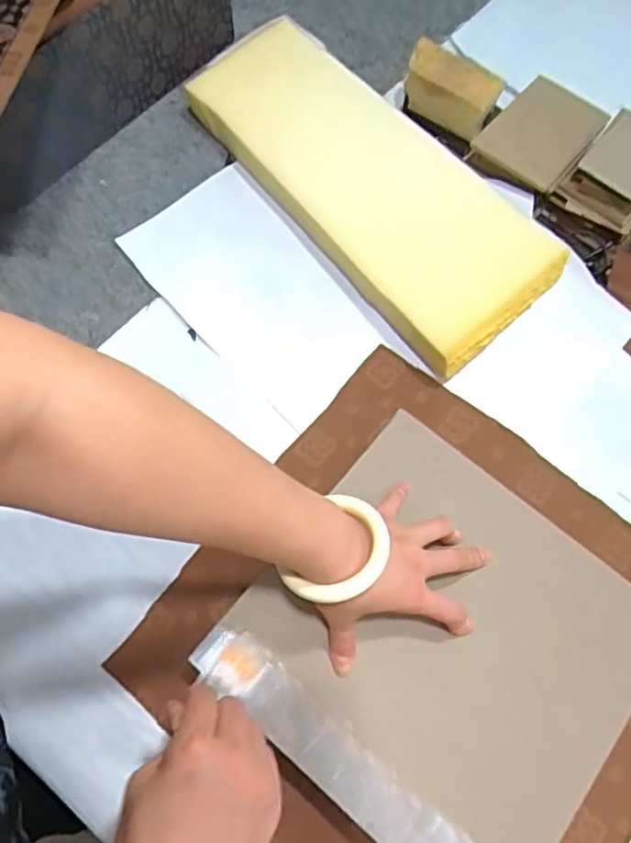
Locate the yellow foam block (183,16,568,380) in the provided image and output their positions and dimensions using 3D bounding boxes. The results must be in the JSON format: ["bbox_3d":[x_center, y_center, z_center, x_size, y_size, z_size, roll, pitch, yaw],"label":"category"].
[{"bbox_3d":[0.056,-0.267,0.679,0.182,0.058,0.449,-36,74,-14],"label":"yellow foam block"}]

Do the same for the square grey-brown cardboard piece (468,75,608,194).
[{"bbox_3d":[0.255,-0.323,0.701,0.104,0.032,0.132,37,72,12],"label":"square grey-brown cardboard piece"}]

